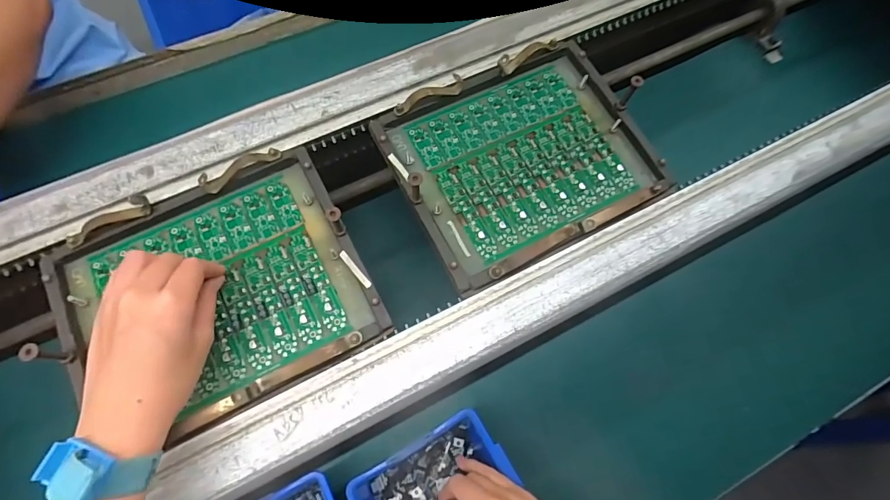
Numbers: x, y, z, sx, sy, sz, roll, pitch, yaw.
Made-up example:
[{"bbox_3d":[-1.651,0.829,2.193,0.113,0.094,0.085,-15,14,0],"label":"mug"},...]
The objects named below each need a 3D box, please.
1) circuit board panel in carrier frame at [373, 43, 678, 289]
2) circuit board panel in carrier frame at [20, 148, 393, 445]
[{"bbox_3d":[0.070,-0.087,0.381,0.217,0.033,0.180,-25,75,-9],"label":"circuit board panel in carrier frame"},{"bbox_3d":[-0.179,0.033,0.334,0.221,0.033,0.179,-26,69,-11],"label":"circuit board panel in carrier frame"}]

